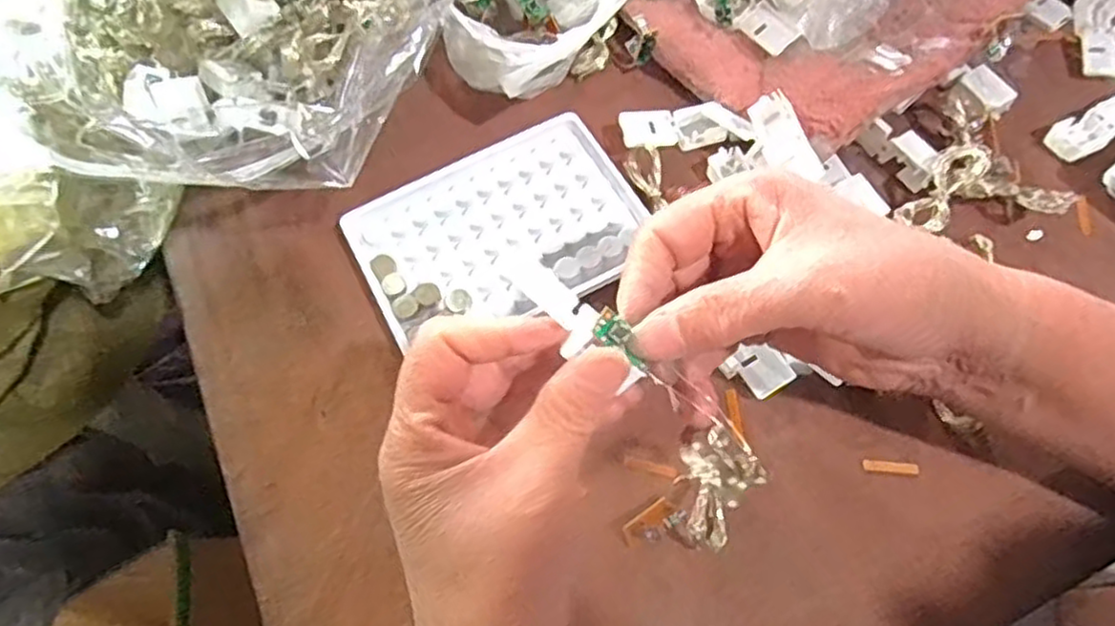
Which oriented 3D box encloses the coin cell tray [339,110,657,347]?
[{"bbox_3d":[-0.027,-0.038,0.344,0.129,0.014,0.092,-29,67,-10],"label":"coin cell tray"}]

